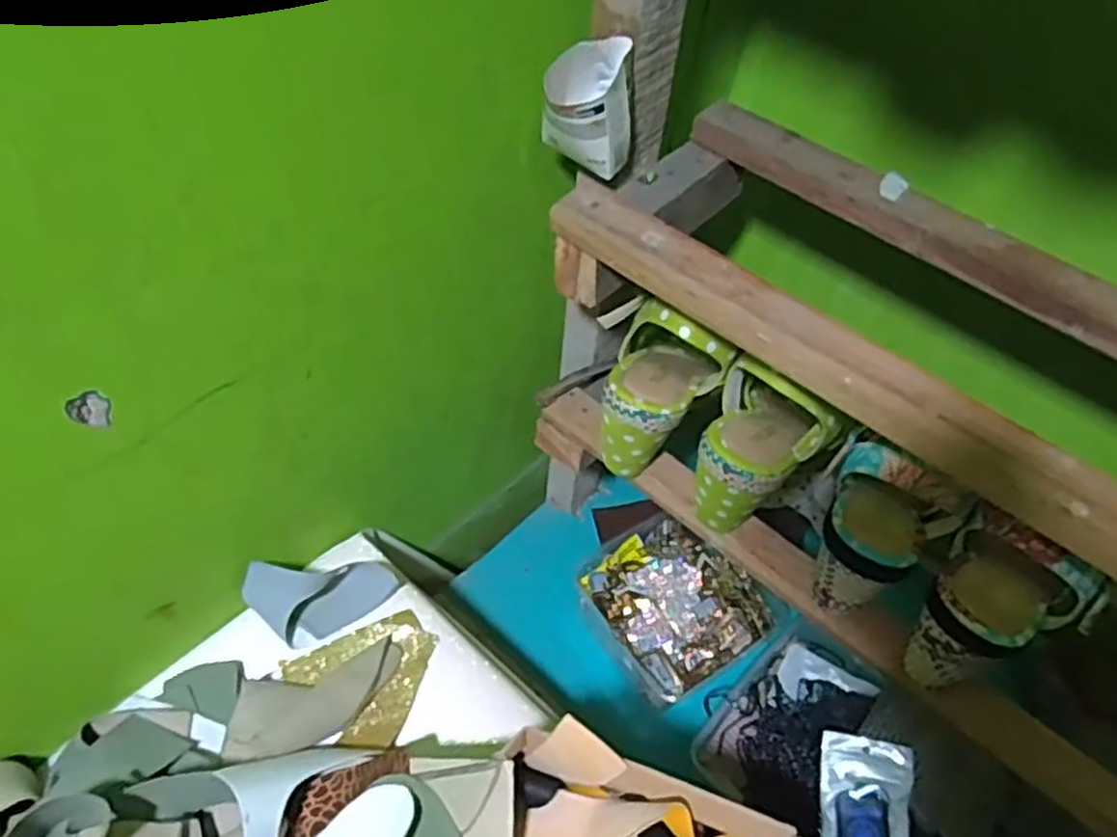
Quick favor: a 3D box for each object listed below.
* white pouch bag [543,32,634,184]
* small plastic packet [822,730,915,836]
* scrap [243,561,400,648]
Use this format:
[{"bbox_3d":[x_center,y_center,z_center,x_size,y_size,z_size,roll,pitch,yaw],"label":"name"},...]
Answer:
[{"bbox_3d":[0.020,-0.196,0.492,0.059,0.075,0.044,7,50,0],"label":"white pouch bag"},{"bbox_3d":[0.247,0.310,0.618,0.067,0.009,0.095,3,76,20],"label":"small plastic packet"},{"bbox_3d":[-0.185,0.138,0.606,0.114,0.061,0.050,-11,52,-15],"label":"scrap"}]

